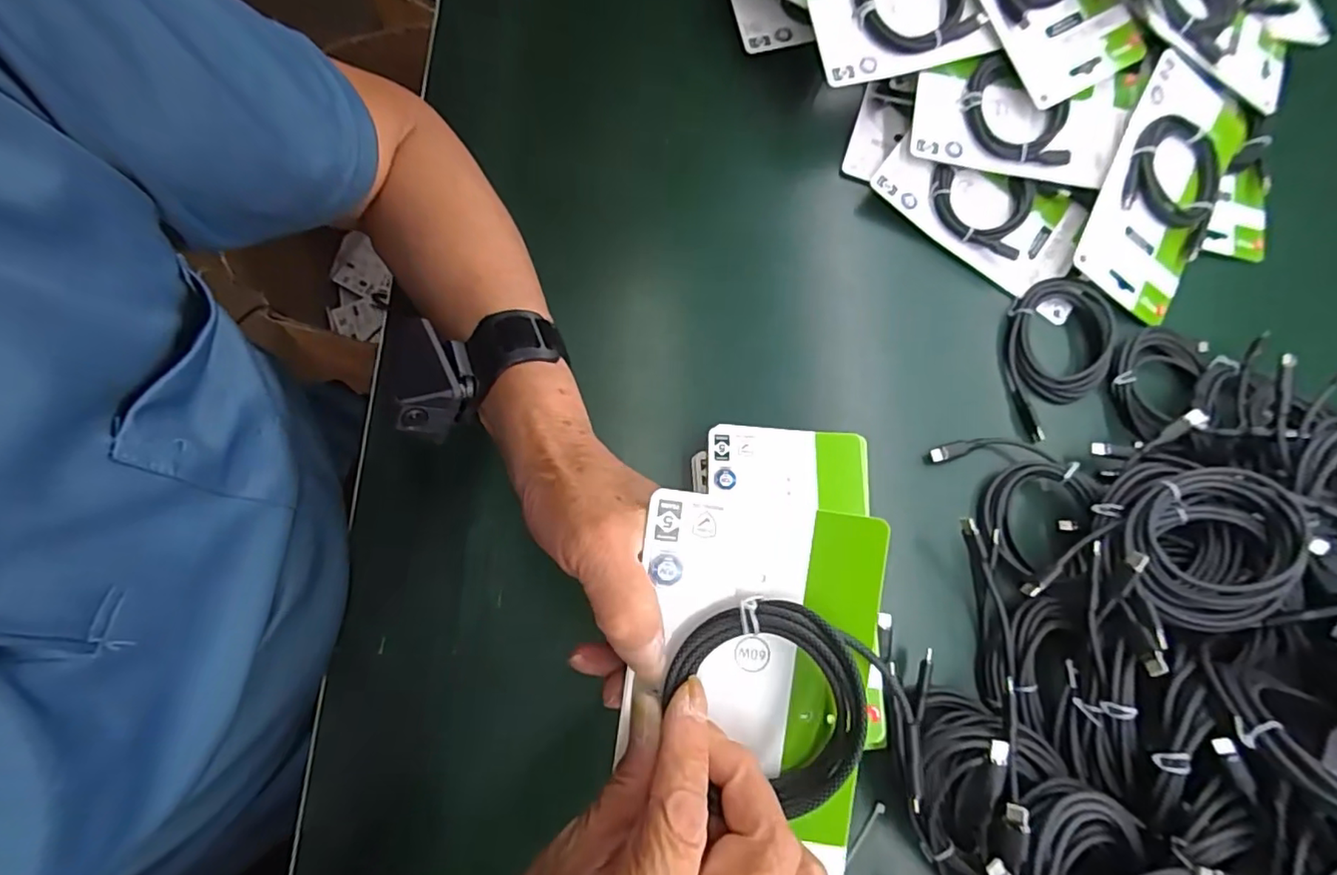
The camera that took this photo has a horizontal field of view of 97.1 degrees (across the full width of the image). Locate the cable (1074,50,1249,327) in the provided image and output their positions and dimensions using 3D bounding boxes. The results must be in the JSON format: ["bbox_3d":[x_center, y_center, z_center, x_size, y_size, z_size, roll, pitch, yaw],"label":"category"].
[{"bbox_3d":[0.371,-0.189,0.439,0.098,0.017,0.187,28,86,-13],"label":"cable"}]

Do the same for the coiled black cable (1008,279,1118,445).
[{"bbox_3d":[0.276,-0.067,0.419,0.124,0.021,0.078,-40,79,-14],"label":"coiled black cable"}]

